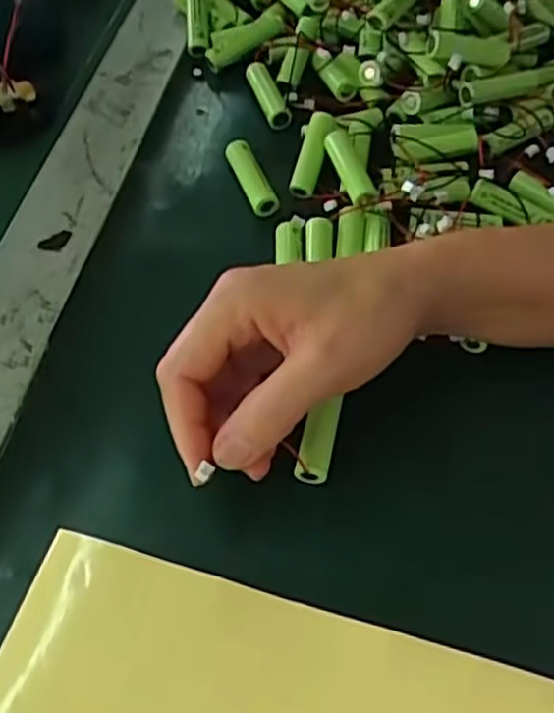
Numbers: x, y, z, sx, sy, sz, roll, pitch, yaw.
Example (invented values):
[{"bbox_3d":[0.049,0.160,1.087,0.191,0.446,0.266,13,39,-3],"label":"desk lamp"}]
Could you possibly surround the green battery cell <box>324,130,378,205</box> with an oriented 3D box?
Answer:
[{"bbox_3d":[0.040,-0.102,0.407,0.014,0.014,0.051,-14,57,-10],"label":"green battery cell"}]

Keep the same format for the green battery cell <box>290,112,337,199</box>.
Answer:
[{"bbox_3d":[0.019,-0.113,0.426,0.017,0.017,0.050,15,82,10],"label":"green battery cell"}]

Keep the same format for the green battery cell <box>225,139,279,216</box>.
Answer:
[{"bbox_3d":[-0.015,-0.101,0.421,0.012,0.014,0.054,-19,58,-13],"label":"green battery cell"}]

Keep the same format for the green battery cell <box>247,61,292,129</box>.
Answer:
[{"bbox_3d":[-0.006,-0.162,0.463,0.012,0.017,0.056,-16,57,-10],"label":"green battery cell"}]

